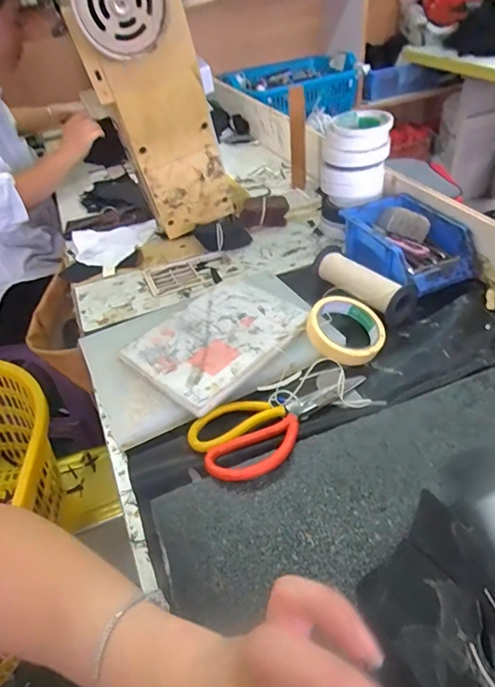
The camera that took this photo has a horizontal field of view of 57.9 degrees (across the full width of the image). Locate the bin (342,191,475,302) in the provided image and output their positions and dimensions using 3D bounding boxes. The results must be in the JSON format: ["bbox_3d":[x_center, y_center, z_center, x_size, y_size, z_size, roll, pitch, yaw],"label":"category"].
[{"bbox_3d":[0.230,-0.148,0.648,0.125,0.062,0.186,-17,40,-12],"label":"bin"}]

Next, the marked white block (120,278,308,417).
[{"bbox_3d":[-0.037,-0.010,0.559,0.149,0.013,0.203,29,52,35],"label":"marked white block"}]

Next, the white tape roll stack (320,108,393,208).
[{"bbox_3d":[0.174,-0.297,0.726,0.099,0.120,0.093,-1,39,7],"label":"white tape roll stack"}]

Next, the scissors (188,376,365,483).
[{"bbox_3d":[0.035,0.071,0.475,0.199,0.024,0.103,-31,45,-27],"label":"scissors"}]

